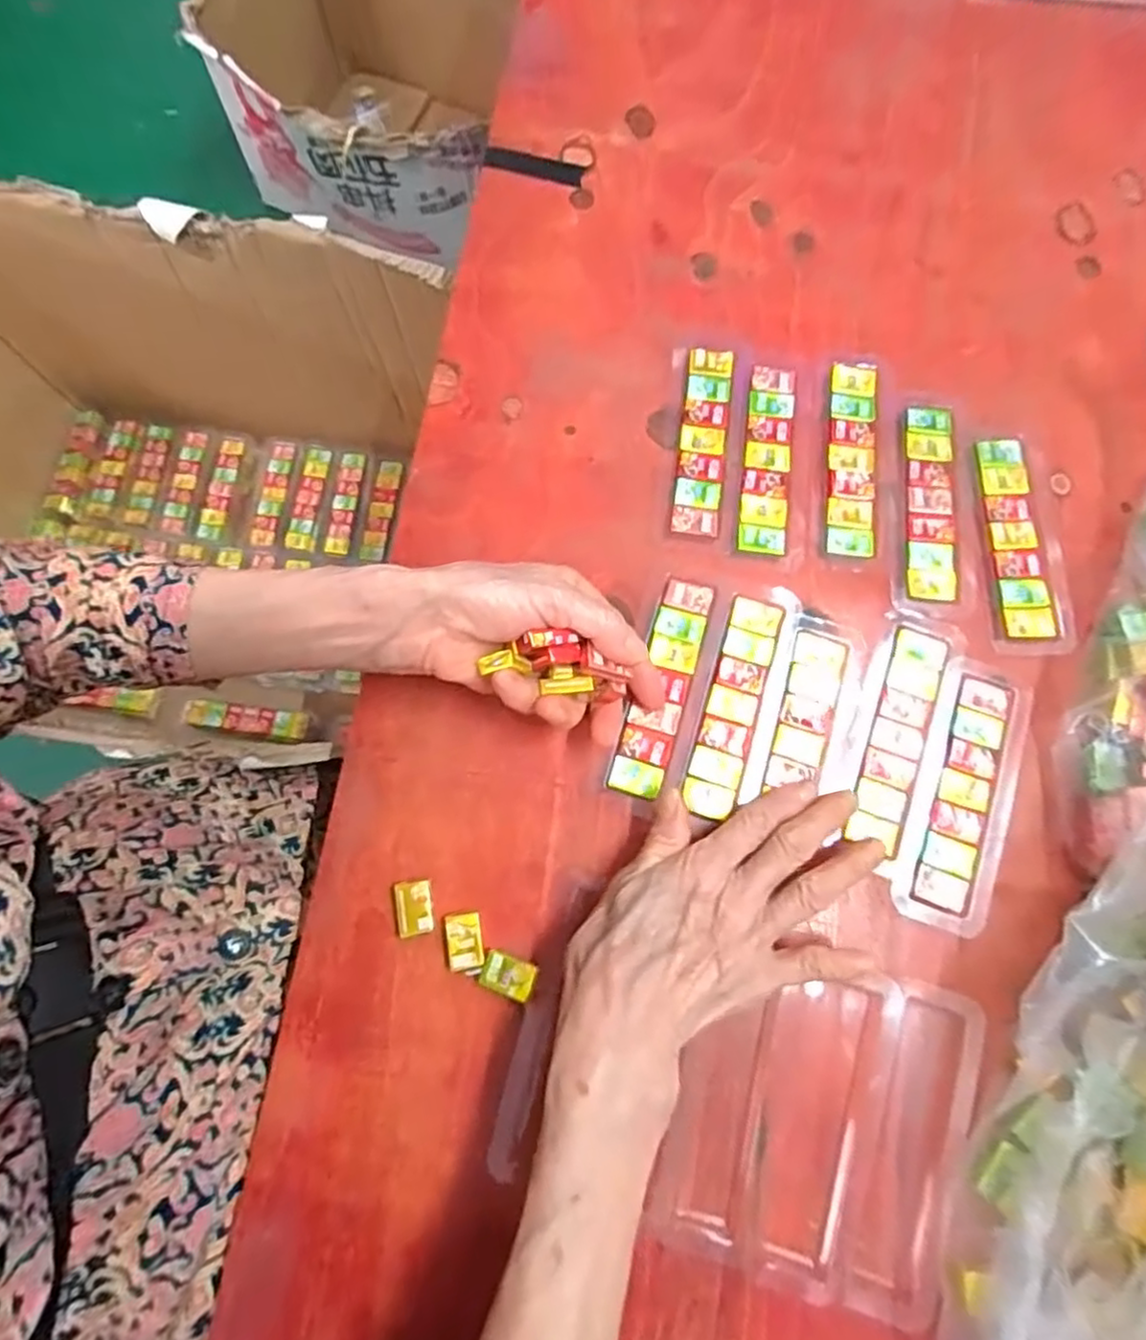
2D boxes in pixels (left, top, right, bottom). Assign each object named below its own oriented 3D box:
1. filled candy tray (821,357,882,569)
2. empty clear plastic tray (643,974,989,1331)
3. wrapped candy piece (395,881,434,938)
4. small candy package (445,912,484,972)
[{"bbox_3d":[0.163,-0.125,0.389,0.032,0.004,0.138,8,76,1],"label":"filled candy tray"},{"bbox_3d":[0.116,0.211,0.314,0.127,0.012,0.140,19,77,4],"label":"empty clear plastic tray"},{"bbox_3d":[-0.078,0.116,0.328,0.017,0.009,0.025,-8,77,-3],"label":"wrapped candy piece"},{"bbox_3d":[-0.052,0.132,0.326,0.016,0.009,0.025,-9,77,-3],"label":"small candy package"}]

